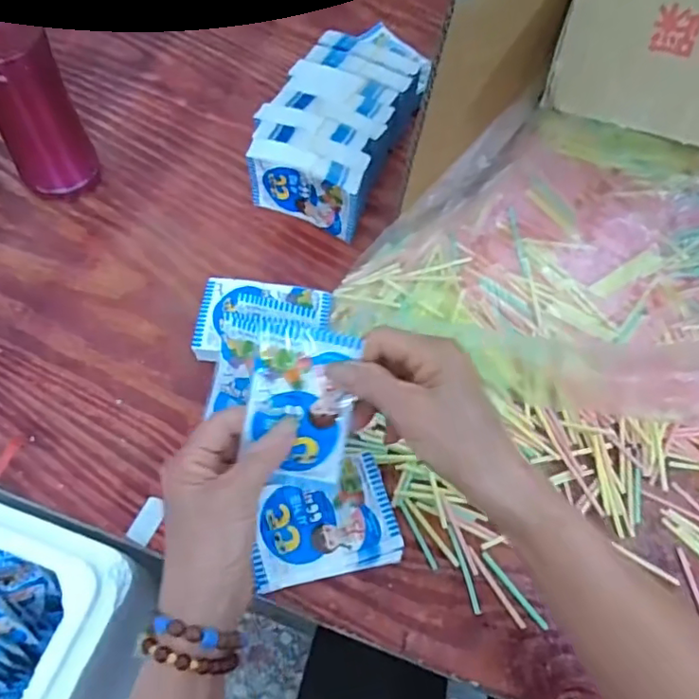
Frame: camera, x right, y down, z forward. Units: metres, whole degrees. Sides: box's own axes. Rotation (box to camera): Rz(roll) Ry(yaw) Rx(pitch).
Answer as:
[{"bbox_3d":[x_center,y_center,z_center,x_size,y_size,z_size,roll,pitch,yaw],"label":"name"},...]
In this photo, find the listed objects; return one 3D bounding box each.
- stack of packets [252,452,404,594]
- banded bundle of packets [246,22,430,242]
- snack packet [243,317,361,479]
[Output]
[{"bbox_3d":[-0.019,0.125,0.419,0.102,0.014,0.077,-10,65,-9],"label":"stack of packets"},{"bbox_3d":[-0.004,-0.218,0.560,0.119,0.070,0.204,24,65,8],"label":"banded bundle of packets"},{"bbox_3d":[-0.030,0.034,0.360,0.064,0.009,0.099,6,103,-5],"label":"snack packet"}]

